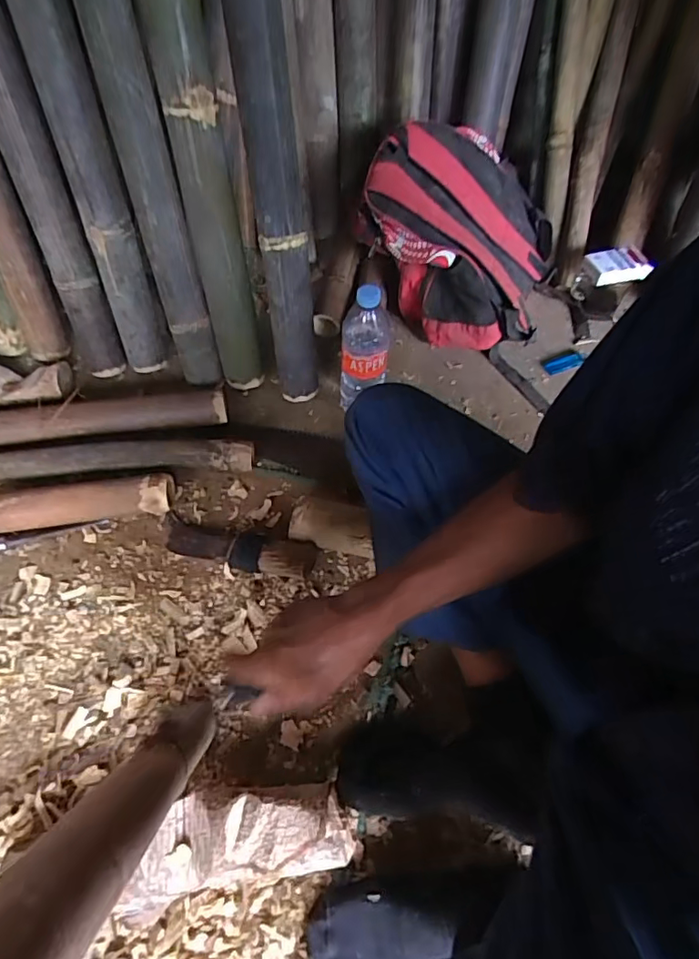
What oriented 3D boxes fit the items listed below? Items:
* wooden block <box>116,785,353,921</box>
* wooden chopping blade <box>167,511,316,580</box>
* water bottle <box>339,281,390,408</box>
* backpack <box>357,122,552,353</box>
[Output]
[{"bbox_3d":[-0.115,0.367,0.547,0.223,0.063,0.097,-11,58,-8],"label":"wooden block"},{"bbox_3d":[-0.162,0.092,0.745,0.239,0.041,0.059,8,57,19],"label":"wooden chopping blade"},{"bbox_3d":[0.023,-0.190,0.809,0.071,0.234,0.068,3,57,1],"label":"water bottle"},{"bbox_3d":[0.205,-0.436,0.942,0.331,0.215,0.314,25,60,14],"label":"backpack"}]

